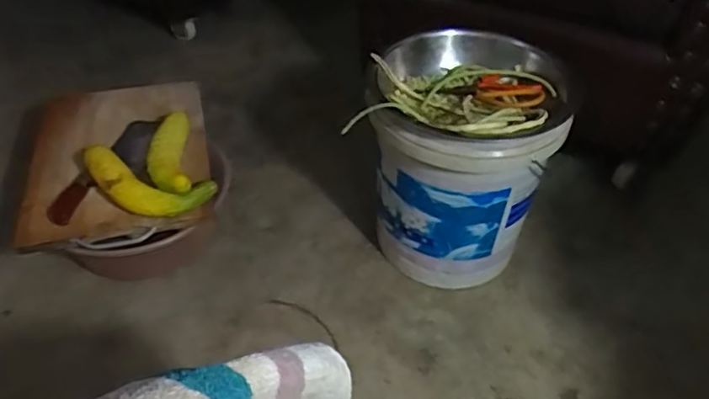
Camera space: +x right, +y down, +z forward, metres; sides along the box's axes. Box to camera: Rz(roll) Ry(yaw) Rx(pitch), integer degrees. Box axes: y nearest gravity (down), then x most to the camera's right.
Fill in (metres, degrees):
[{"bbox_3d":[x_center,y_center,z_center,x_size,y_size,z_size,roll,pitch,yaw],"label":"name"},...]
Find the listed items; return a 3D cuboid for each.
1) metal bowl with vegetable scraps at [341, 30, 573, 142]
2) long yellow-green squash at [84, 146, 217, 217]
[{"bbox_3d":[0.161,-0.150,0.822,0.268,0.070,0.261,14,44,15],"label":"metal bowl with vegetable scraps"},{"bbox_3d":[-0.323,-0.021,0.871,0.205,0.046,0.071,20,44,2],"label":"long yellow-green squash"}]

